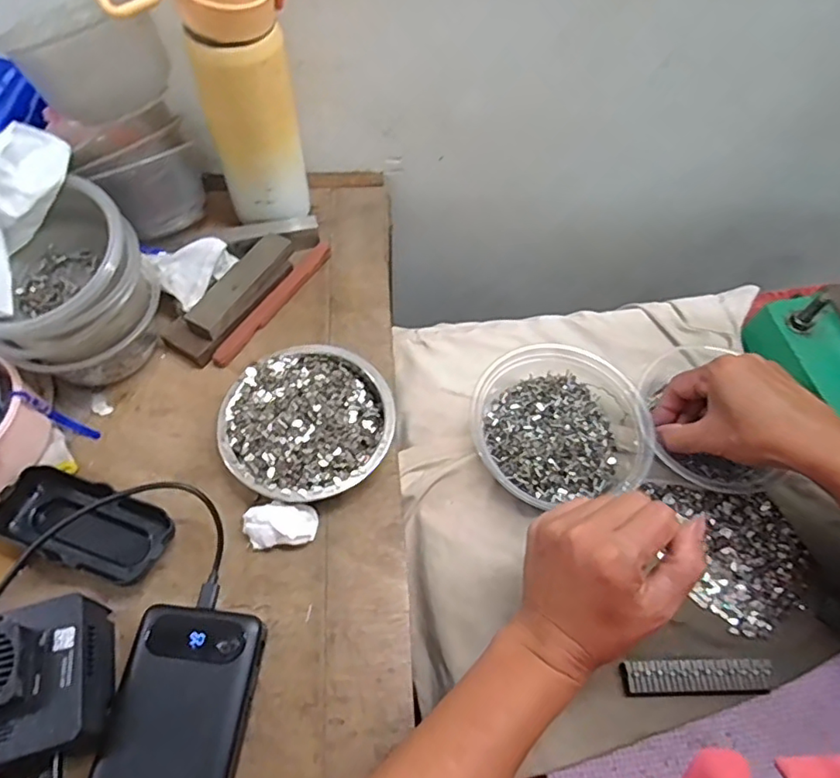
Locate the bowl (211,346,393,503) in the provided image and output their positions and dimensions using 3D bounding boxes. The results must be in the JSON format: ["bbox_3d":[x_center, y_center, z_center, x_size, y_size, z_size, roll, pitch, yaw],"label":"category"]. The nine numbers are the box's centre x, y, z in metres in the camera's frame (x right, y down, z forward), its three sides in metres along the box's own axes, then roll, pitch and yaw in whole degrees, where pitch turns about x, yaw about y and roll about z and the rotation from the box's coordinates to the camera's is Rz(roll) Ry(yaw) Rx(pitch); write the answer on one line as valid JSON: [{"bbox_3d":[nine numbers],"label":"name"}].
[{"bbox_3d":[-0.081,0.025,0.420,0.118,0.033,0.119,1,60,-2],"label":"bowl"}]

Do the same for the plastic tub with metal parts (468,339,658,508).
[{"bbox_3d":[0.107,0.031,0.445,0.139,0.049,0.125,-13,61,-10],"label":"plastic tub with metal parts"}]

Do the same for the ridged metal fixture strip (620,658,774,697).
[{"bbox_3d":[0.182,0.187,0.373,0.099,0.007,0.021,0,60,-2],"label":"ridged metal fixture strip"}]

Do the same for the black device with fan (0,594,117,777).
[{"bbox_3d":[-0.214,0.162,0.313,0.072,0.053,0.077,-13,61,-10],"label":"black device with fan"}]

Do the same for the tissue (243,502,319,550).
[{"bbox_3d":[-0.094,0.092,0.385,0.047,0.019,0.027,-1,60,-3],"label":"tissue"}]

